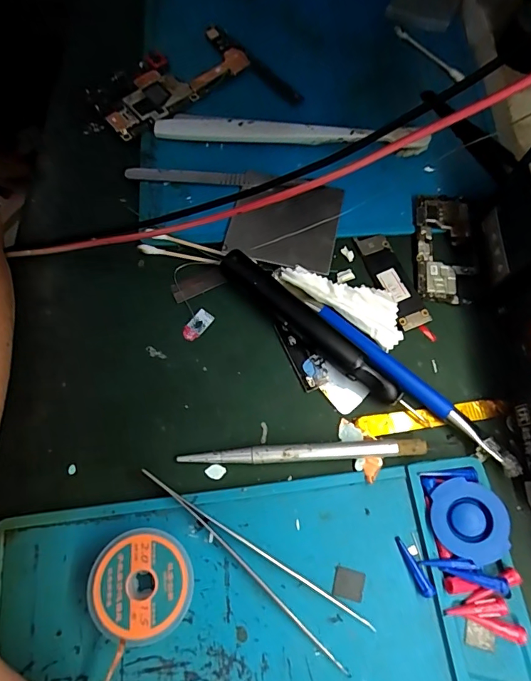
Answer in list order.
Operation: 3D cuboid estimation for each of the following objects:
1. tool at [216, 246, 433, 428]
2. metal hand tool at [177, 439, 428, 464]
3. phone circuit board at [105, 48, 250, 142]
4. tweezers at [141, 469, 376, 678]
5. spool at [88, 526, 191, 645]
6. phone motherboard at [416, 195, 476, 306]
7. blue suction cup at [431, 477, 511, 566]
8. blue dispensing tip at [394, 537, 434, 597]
[{"bbox_3d":[0.031,-0.003,0.239,0.137,0.019,0.015,39,73,12],"label":"tool"},{"bbox_3d":[0.019,0.058,0.222,0.125,0.012,0.008,-2,69,-3],"label":"metal hand tool"},{"bbox_3d":[-0.066,-0.183,0.306,0.037,0.008,0.109,42,74,13],"label":"phone circuit board"},{"bbox_3d":[-0.005,0.101,0.206,0.127,0.008,0.022,40,73,12],"label":"tweezers"},{"bbox_3d":[-0.057,0.112,0.197,0.045,0.012,0.045,1,69,-2],"label":"spool"},{"bbox_3d":[0.113,-0.059,0.268,0.034,0.006,0.073,5,69,0],"label":"phone motherboard"},{"bbox_3d":[0.099,0.087,0.208,0.035,0.010,0.035,-5,68,13],"label":"blue suction cup"},{"bbox_3d":[0.072,0.110,0.207,0.007,0.005,0.028,-23,58,-10],"label":"blue dispensing tip"}]

